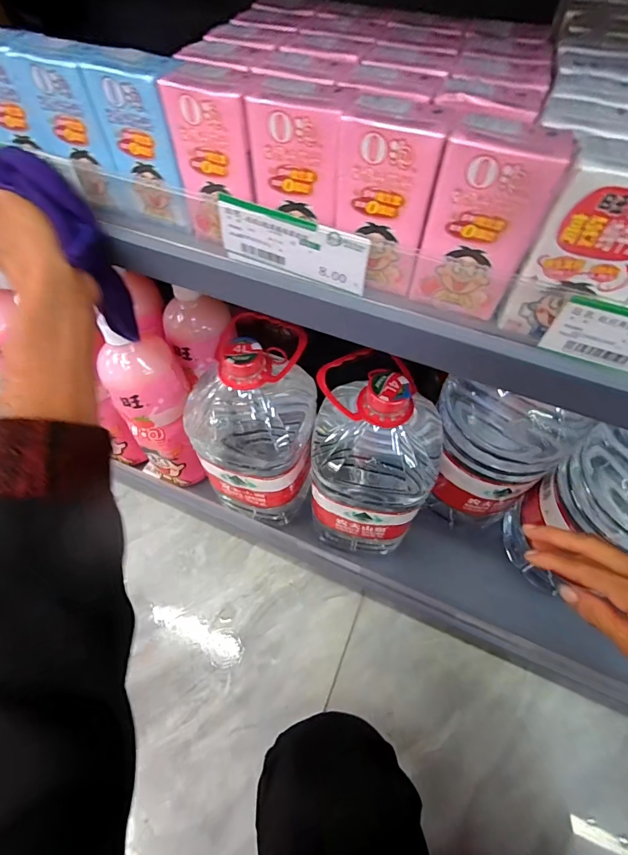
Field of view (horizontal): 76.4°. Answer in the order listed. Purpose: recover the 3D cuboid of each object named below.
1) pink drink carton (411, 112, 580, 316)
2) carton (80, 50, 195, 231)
[{"bbox_3d":[0.087,-0.107,0.209,0.051,0.083,0.037,18,61,10],"label":"pink drink carton"},{"bbox_3d":[-0.102,-0.177,0.252,0.055,0.082,0.032,20,62,11],"label":"carton"}]

